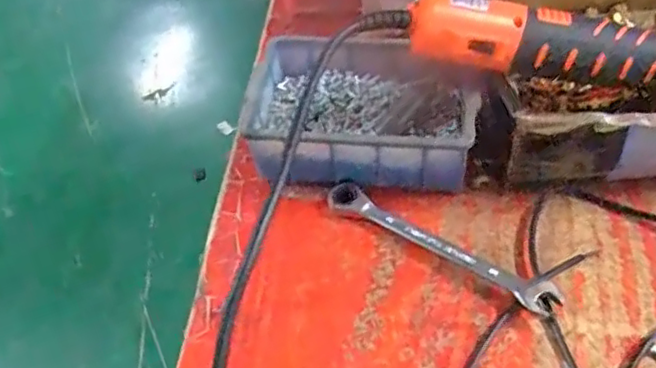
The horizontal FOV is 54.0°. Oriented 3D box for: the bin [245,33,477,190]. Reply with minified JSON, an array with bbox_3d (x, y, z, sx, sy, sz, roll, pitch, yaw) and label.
[{"bbox_3d":[0.022,-0.050,0.434,0.144,0.054,0.109,-2,50,7],"label":"bin"}]

